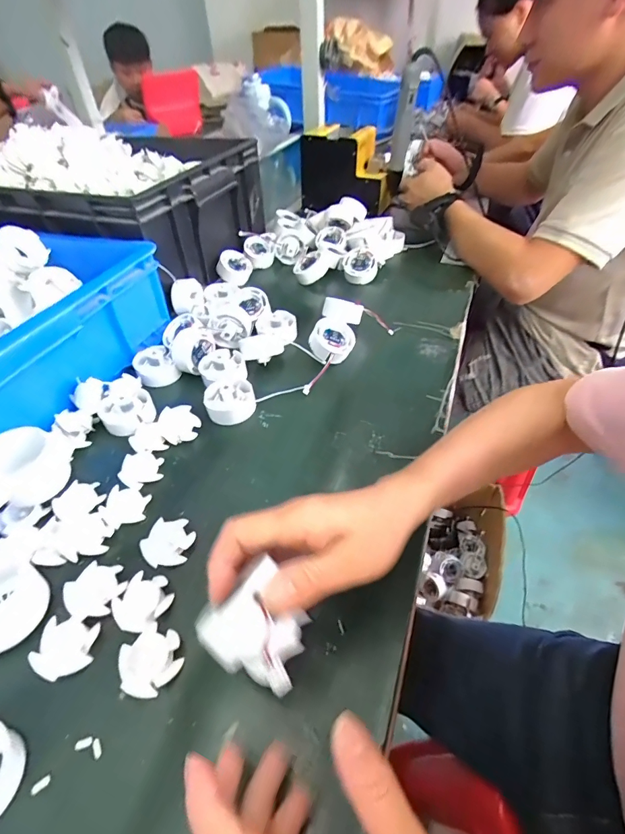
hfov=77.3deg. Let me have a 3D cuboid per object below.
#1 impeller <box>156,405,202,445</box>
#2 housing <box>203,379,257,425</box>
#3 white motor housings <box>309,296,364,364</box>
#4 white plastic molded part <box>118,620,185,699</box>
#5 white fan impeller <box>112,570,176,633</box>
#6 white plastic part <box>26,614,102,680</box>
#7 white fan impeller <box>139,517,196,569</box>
[{"bbox_3d":[-0.142,0.007,0.419,0.040,0.013,0.040,-24,88,-17],"label":"impeller"},{"bbox_3d":[-0.093,-0.022,0.439,0.055,0.026,0.058,1,47,-1],"label":"housing"},{"bbox_3d":[0.033,-0.120,0.515,0.053,0.029,0.111,11,48,8],"label":"white motor housings"},{"bbox_3d":[-0.110,0.166,0.267,0.040,0.009,0.037,-34,57,-29],"label":"white plastic molded part"},{"bbox_3d":[-0.127,0.137,0.292,0.040,0.007,0.040,16,49,12],"label":"white fan impeller"},{"bbox_3d":[-0.175,0.164,0.277,0.038,0.009,0.036,5,47,3],"label":"white plastic part"},{"bbox_3d":[-0.121,0.105,0.329,0.037,0.011,0.039,1,47,-1],"label":"white fan impeller"}]

